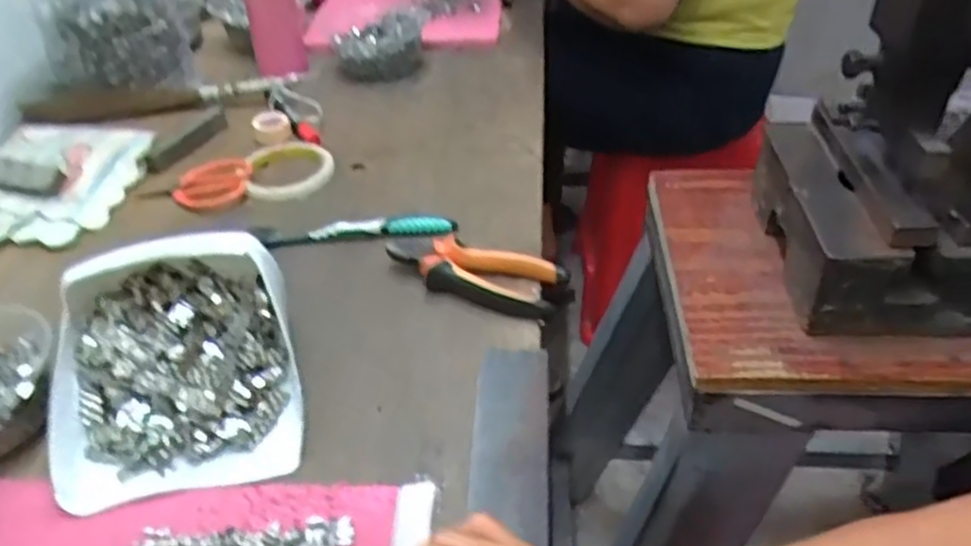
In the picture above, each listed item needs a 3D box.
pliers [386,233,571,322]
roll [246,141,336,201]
[{"bbox_3d":[-0.012,-0.004,0.611,0.161,0.032,0.055,18,44,25],"label":"pliers"},{"bbox_3d":[-0.202,-0.108,0.764,0.088,0.022,0.086,-2,39,2],"label":"roll"}]

